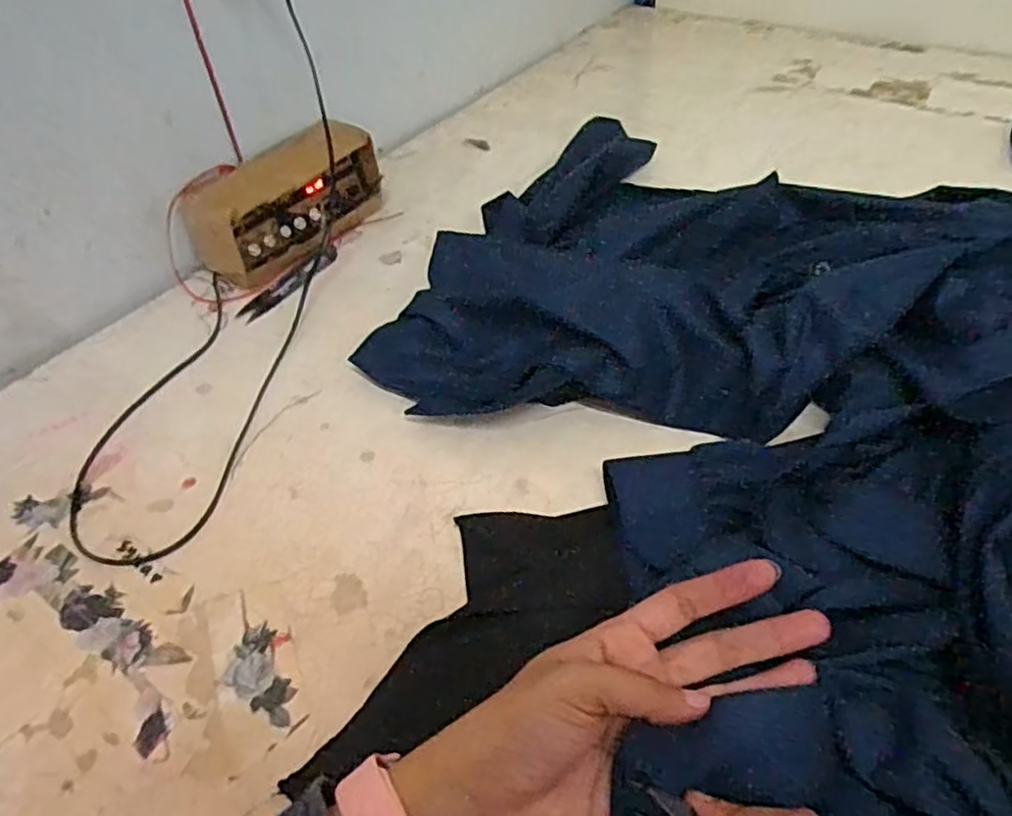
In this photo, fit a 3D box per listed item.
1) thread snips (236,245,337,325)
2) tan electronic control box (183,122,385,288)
[{"bbox_3d":[-0.195,-0.115,0.634,0.024,0.007,0.113,28,55,28],"label":"thread snips"},{"bbox_3d":[-0.207,-0.199,0.666,0.077,0.084,0.184,26,54,27],"label":"tan electronic control box"}]

